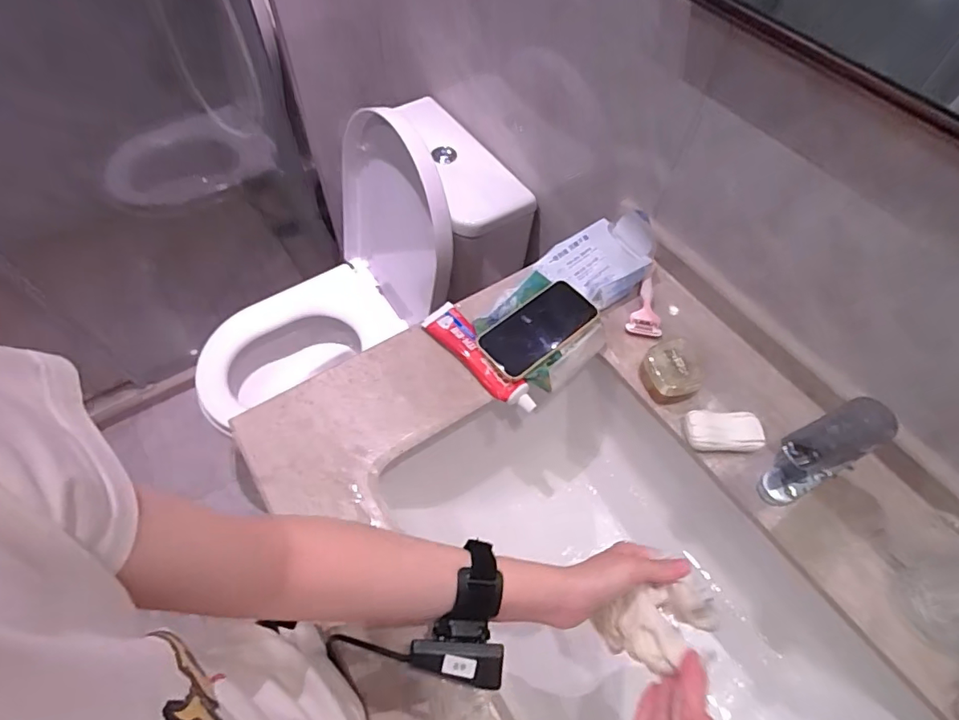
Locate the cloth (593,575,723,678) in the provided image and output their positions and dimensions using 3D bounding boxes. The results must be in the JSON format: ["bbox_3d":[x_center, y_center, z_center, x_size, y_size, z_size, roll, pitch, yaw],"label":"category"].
[{"bbox_3d":[0.146,0.215,0.423,0.083,0.039,0.056,-27,61,-19],"label":"cloth"}]

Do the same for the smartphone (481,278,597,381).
[{"bbox_3d":[0.074,-0.042,0.627,0.146,0.014,0.073,-34,66,-20],"label":"smartphone"}]

